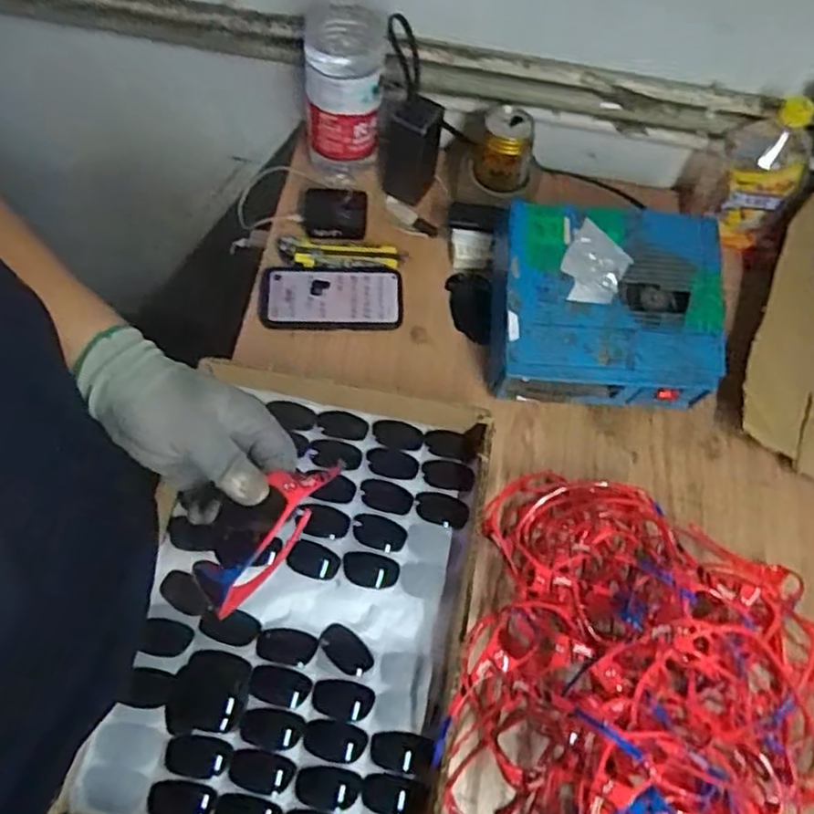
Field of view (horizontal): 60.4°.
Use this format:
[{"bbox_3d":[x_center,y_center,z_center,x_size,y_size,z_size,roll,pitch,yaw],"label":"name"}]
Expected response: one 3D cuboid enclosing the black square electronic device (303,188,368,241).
[{"bbox_3d":[-0.090,-0.242,0.878,0.078,0.016,0.068,1,65,-2],"label":"black square electronic device"}]

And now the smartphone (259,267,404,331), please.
[{"bbox_3d":[-0.089,-0.132,0.823,0.167,0.013,0.079,1,65,-3],"label":"smartphone"}]

